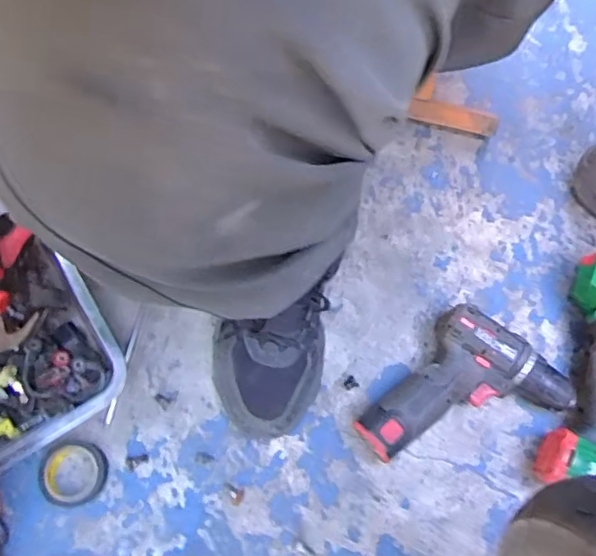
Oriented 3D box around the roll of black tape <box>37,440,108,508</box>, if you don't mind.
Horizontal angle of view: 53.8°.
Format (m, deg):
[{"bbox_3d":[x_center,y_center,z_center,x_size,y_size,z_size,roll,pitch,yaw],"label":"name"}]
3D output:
[{"bbox_3d":[-0.224,0.195,0.585,0.060,0.022,0.061,-3,70,0],"label":"roll of black tape"}]

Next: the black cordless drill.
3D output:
[{"bbox_3d":[0.171,0.134,0.602,0.152,0.053,0.192,42,76,14],"label":"black cordless drill"}]

